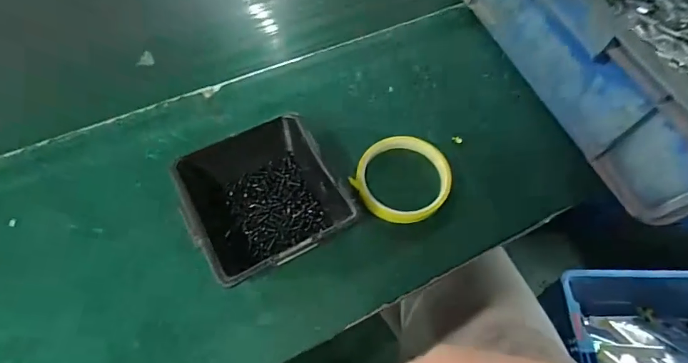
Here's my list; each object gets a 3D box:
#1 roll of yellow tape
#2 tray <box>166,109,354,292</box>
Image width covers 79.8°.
[{"bbox_3d":[0.057,-0.003,0.397,0.091,0.016,0.086,2,62,-3],"label":"roll of yellow tape"},{"bbox_3d":[-0.071,0.016,0.352,0.115,0.061,0.127,-28,67,-17],"label":"tray"}]

